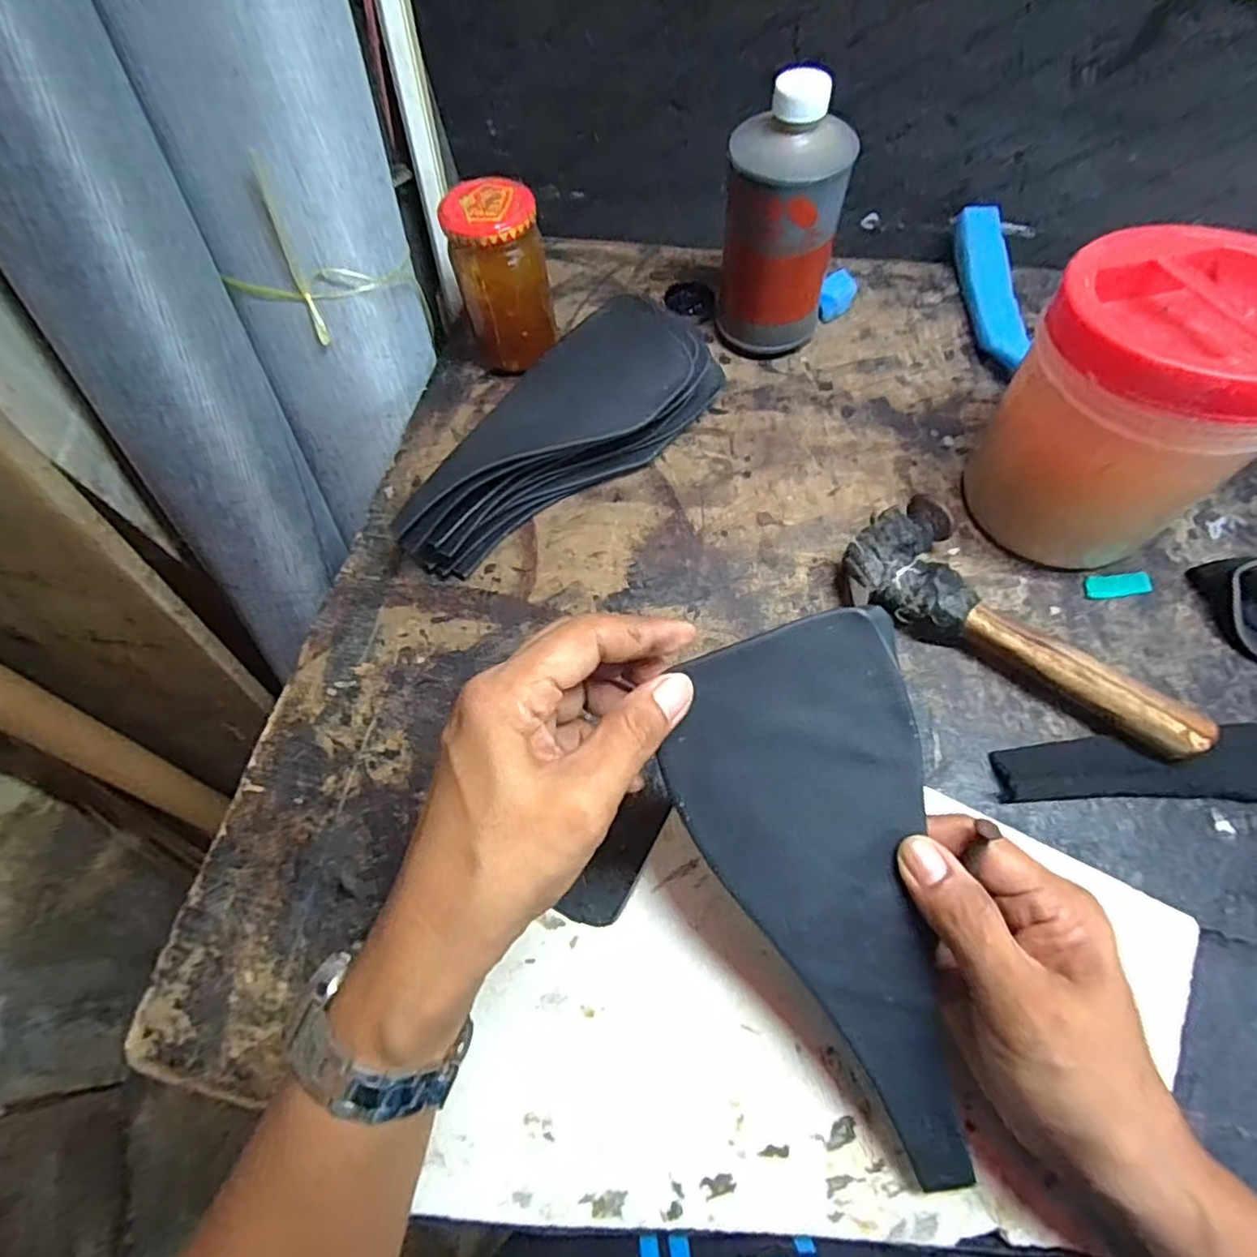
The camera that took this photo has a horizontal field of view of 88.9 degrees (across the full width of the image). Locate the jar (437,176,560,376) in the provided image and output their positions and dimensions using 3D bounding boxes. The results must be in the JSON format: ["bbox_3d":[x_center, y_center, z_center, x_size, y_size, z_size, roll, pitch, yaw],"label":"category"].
[{"bbox_3d":[-0.083,-0.232,0.436,0.060,0.109,0.053,-15,63,-4],"label":"jar"}]

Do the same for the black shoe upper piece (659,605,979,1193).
[{"bbox_3d":[0.075,0.098,0.232,0.087,0.006,0.196,-16,89,5],"label":"black shoe upper piece"}]

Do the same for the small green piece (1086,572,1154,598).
[{"bbox_3d":[0.285,-0.025,0.371,0.035,0.004,0.014,-2,63,3],"label":"small green piece"}]

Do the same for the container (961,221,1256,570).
[{"bbox_3d":[0.260,-0.110,0.338,0.115,0.146,0.114,33,70,19],"label":"container"}]

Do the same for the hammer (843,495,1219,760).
[{"bbox_3d":[0.213,-0.004,0.349,0.188,0.035,0.072,31,69,18],"label":"hammer"}]

